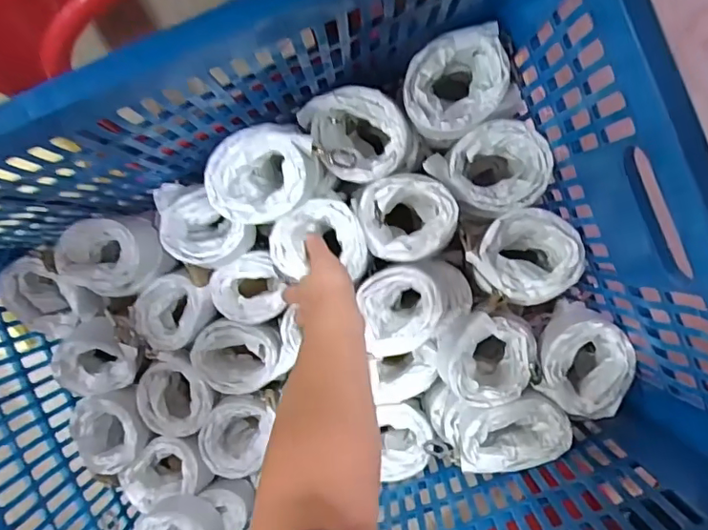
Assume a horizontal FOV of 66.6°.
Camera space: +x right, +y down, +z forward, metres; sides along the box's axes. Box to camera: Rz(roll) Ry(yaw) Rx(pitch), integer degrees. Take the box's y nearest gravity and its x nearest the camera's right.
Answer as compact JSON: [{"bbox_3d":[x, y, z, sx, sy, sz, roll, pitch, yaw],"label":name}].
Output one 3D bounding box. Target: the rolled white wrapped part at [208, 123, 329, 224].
[{"bbox_3d":[-0.090,-0.093,0.549,0.109,0.096,0.096,-33,94,0],"label":"rolled white wrapped part"}]

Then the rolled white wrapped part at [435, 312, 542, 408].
[{"bbox_3d":[0.142,0.096,0.600,0.090,0.090,0.091,0,93,-2],"label":"rolled white wrapped part"}]

